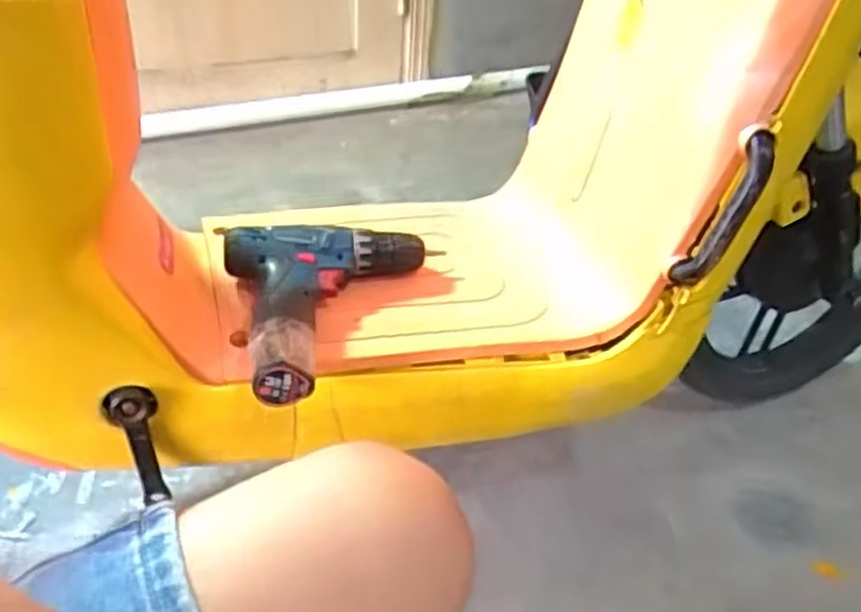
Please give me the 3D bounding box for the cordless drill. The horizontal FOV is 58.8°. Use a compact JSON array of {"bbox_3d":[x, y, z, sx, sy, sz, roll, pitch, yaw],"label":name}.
[{"bbox_3d":[-0.076,-0.004,0.660,0.177,0.062,0.179,3,43,-3],"label":"cordless drill"}]

